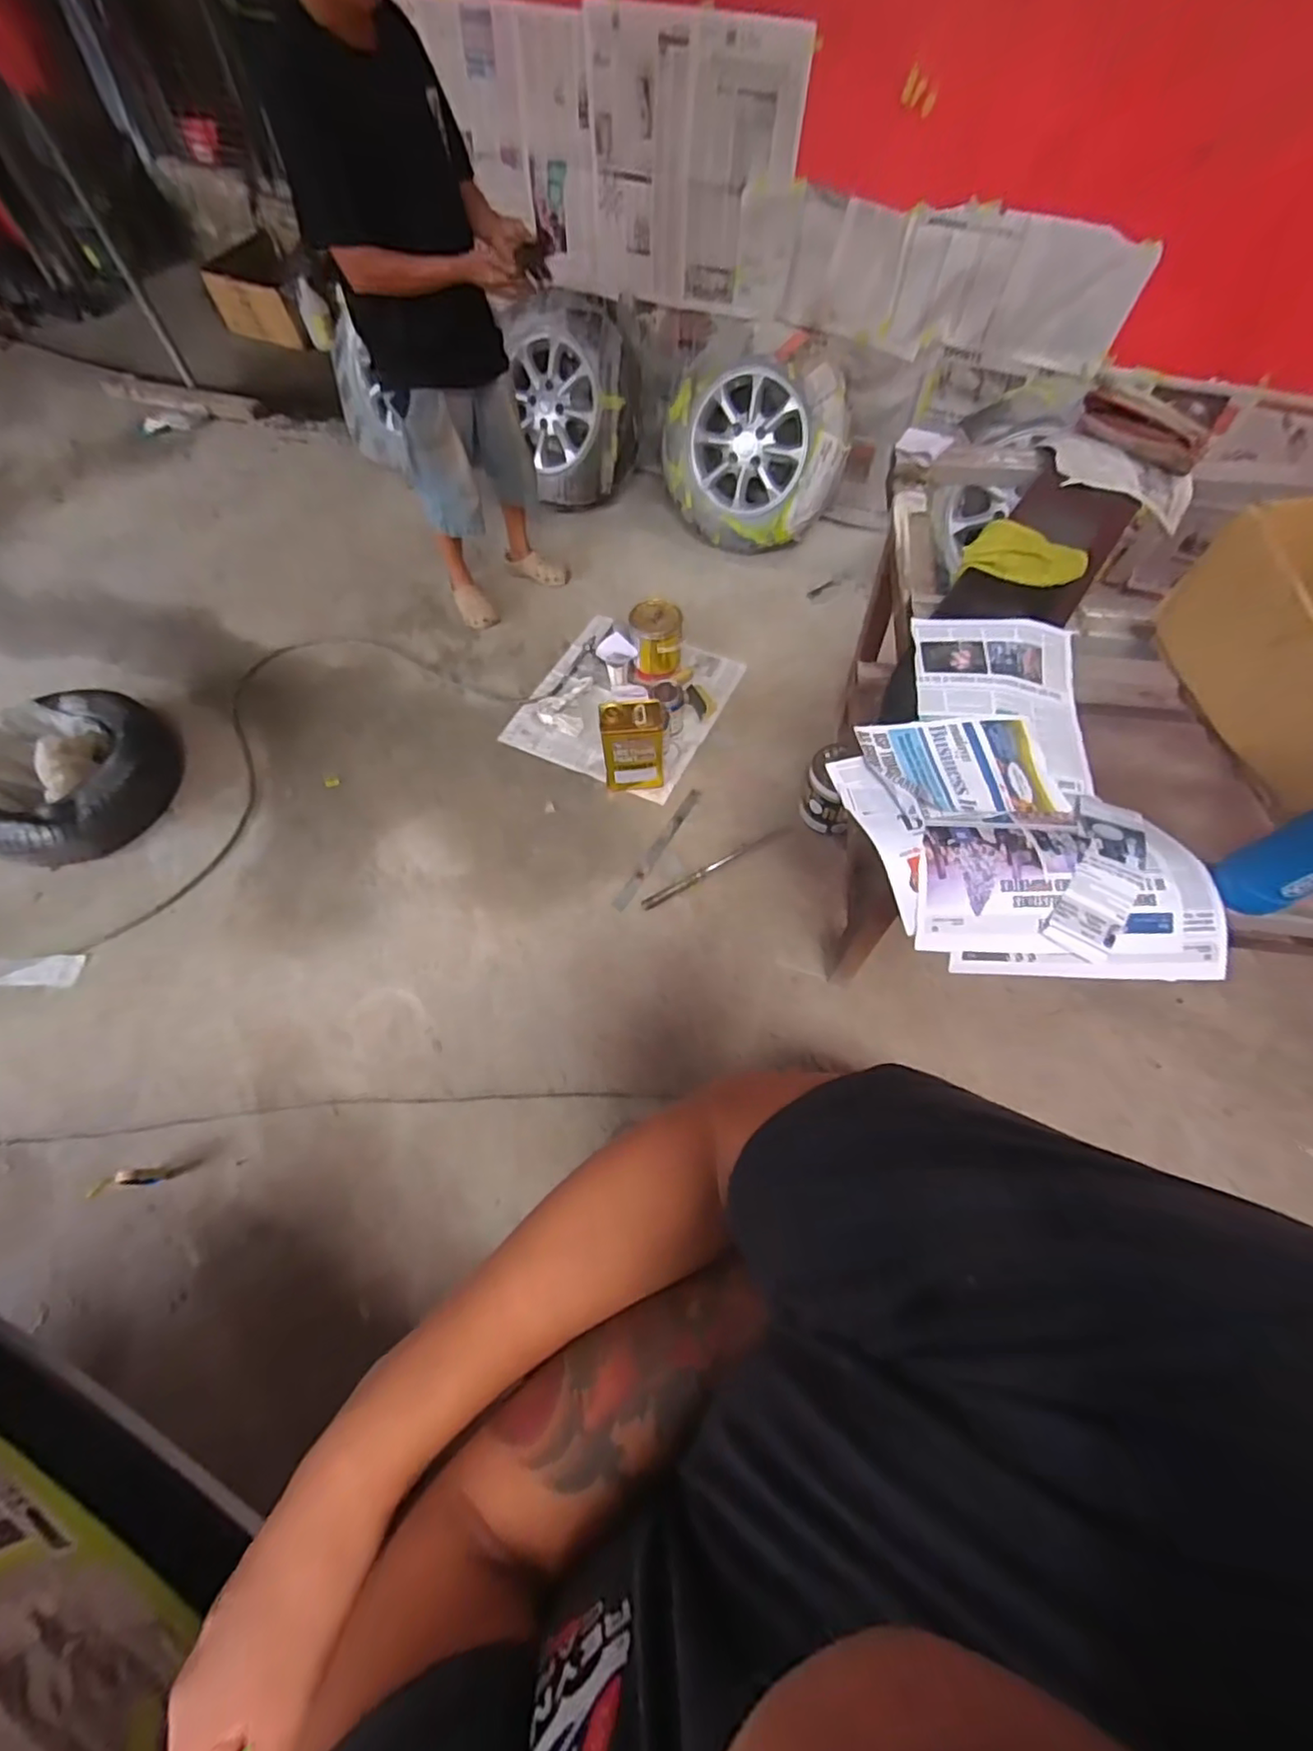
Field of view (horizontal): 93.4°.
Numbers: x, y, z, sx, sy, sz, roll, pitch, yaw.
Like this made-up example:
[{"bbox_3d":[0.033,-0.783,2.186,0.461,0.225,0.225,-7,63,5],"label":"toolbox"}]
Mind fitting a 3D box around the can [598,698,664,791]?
[{"bbox_3d":[-0.067,-0.364,1.724,0.168,0.255,0.120,-6,62,-4],"label":"can"}]

